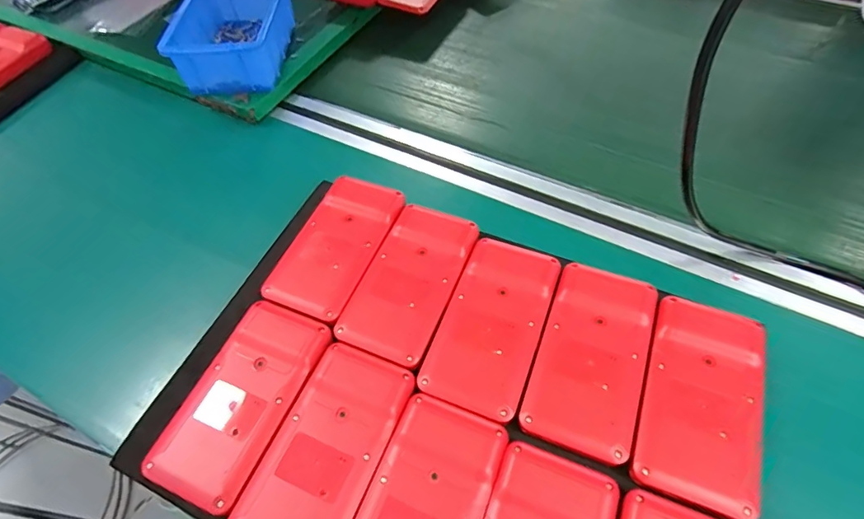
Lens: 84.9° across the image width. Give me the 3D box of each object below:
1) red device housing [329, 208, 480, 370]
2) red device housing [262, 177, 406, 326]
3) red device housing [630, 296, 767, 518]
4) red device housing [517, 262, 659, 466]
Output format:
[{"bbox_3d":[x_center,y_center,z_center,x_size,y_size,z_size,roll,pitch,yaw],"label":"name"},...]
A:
[{"bbox_3d":[-0.015,0.012,0.331,0.063,0.011,0.119,18,59,15],"label":"red device housing"},{"bbox_3d":[-0.071,-0.013,0.348,0.062,0.011,0.116,19,59,15],"label":"red device housing"},{"bbox_3d":[0.156,0.079,0.271,0.062,0.013,0.116,18,59,15],"label":"red device housing"},{"bbox_3d":[0.098,0.057,0.290,0.060,0.009,0.118,17,58,14],"label":"red device housing"}]

